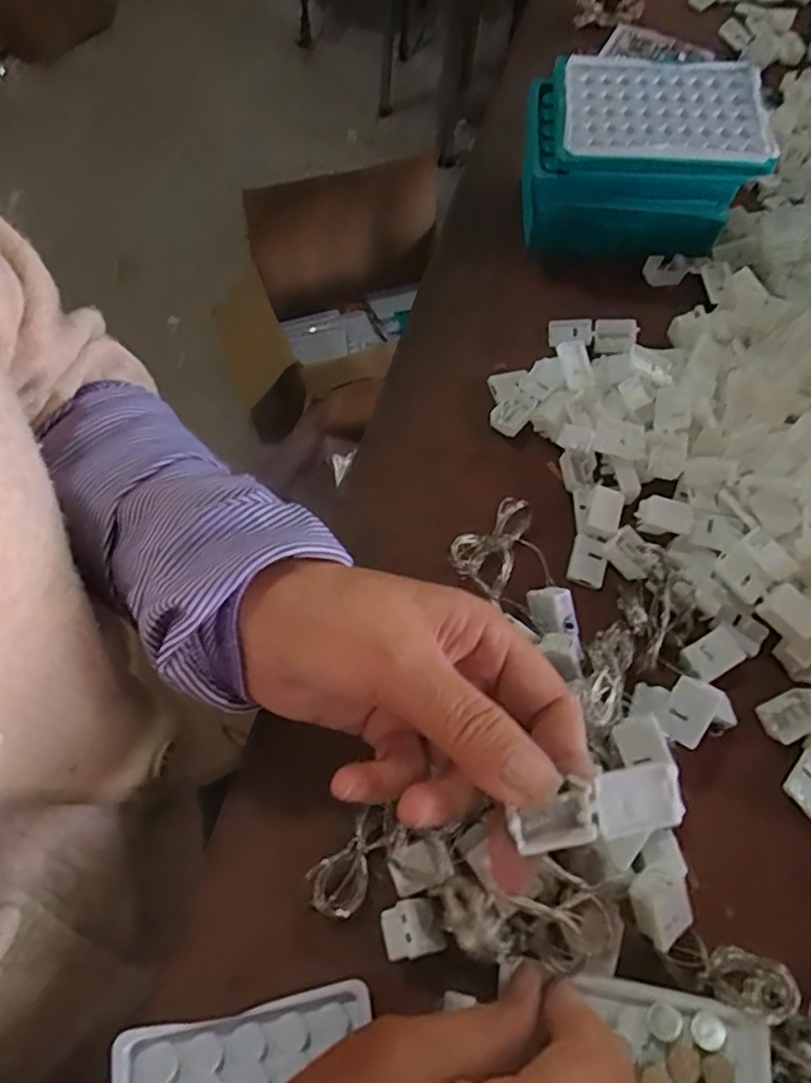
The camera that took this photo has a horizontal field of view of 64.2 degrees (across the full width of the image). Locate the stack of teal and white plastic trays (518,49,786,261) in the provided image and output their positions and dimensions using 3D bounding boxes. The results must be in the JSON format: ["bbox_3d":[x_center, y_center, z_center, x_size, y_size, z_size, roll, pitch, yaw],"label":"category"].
[{"bbox_3d":[0.154,-0.262,0.446,0.141,0.087,0.106,1,62,-4],"label":"stack of teal and white plastic trays"}]

